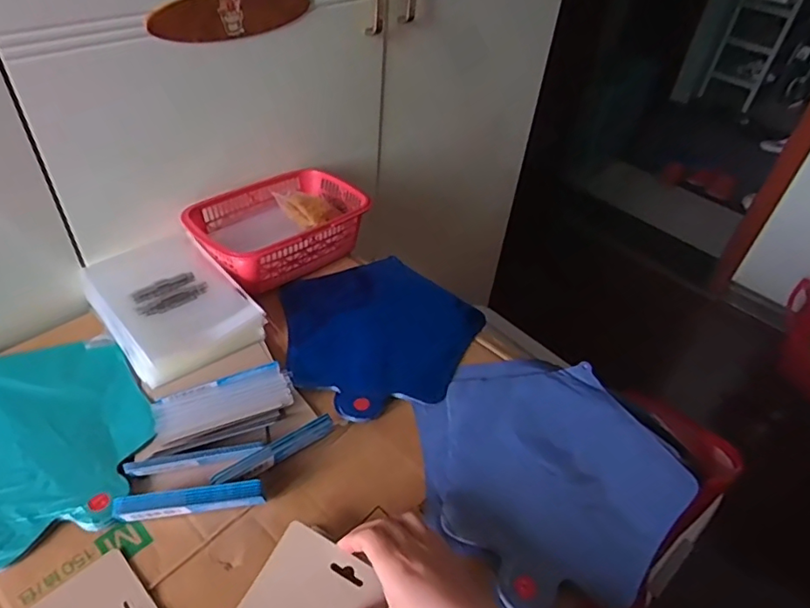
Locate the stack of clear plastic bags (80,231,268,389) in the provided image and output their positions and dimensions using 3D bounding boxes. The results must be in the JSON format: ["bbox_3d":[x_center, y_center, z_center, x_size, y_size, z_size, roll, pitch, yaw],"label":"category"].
[{"bbox_3d":[-0.260,-0.001,0.604,0.136,0.037,0.196,-28,52,-32],"label":"stack of clear plastic bags"}]

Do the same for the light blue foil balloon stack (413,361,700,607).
[{"bbox_3d":[0.134,0.148,0.520,0.239,0.022,0.229,-27,51,-32],"label":"light blue foil balloon stack"}]

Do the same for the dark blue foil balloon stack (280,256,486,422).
[{"bbox_3d":[-0.035,0.022,0.627,0.215,0.013,0.231,-22,49,-28],"label":"dark blue foil balloon stack"}]

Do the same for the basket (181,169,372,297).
[{"bbox_3d":[-0.159,-0.099,0.702,0.145,0.070,0.214,34,49,28],"label":"basket"}]

